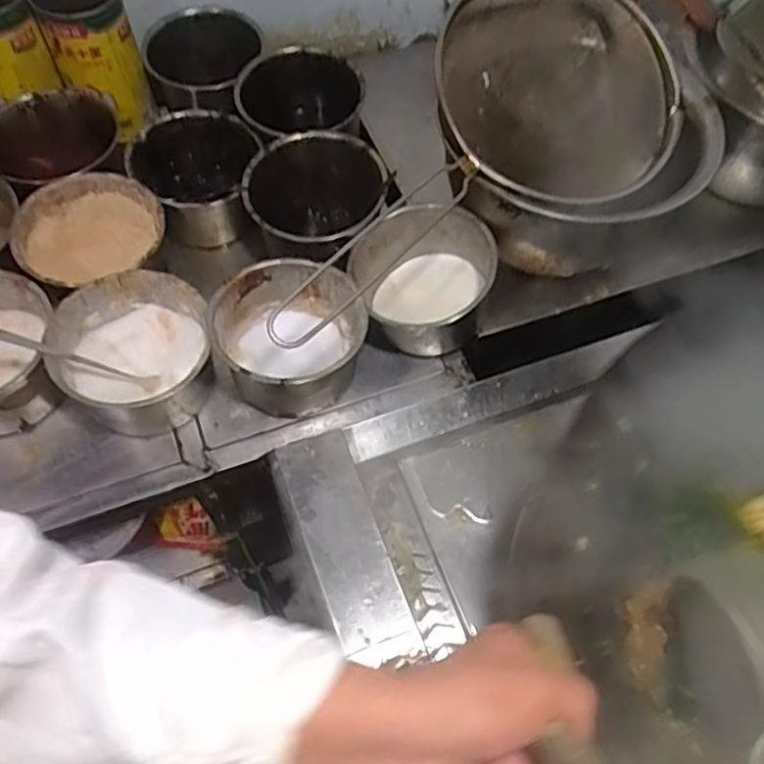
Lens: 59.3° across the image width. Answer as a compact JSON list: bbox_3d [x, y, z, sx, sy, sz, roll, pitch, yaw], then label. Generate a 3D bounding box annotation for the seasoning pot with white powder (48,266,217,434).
[{"bbox_3d":[-0.246,-0.021,0.677,0.147,0.090,0.144,1,61,-2],"label":"seasoning pot with white powder"}]

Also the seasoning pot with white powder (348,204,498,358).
[{"bbox_3d":[0.039,-0.106,0.721,0.141,0.107,0.141,1,61,-2],"label":"seasoning pot with white powder"}]

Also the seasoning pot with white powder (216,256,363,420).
[{"bbox_3d":[-0.092,-0.047,0.698,0.146,0.079,0.136,1,61,-2],"label":"seasoning pot with white powder"}]

